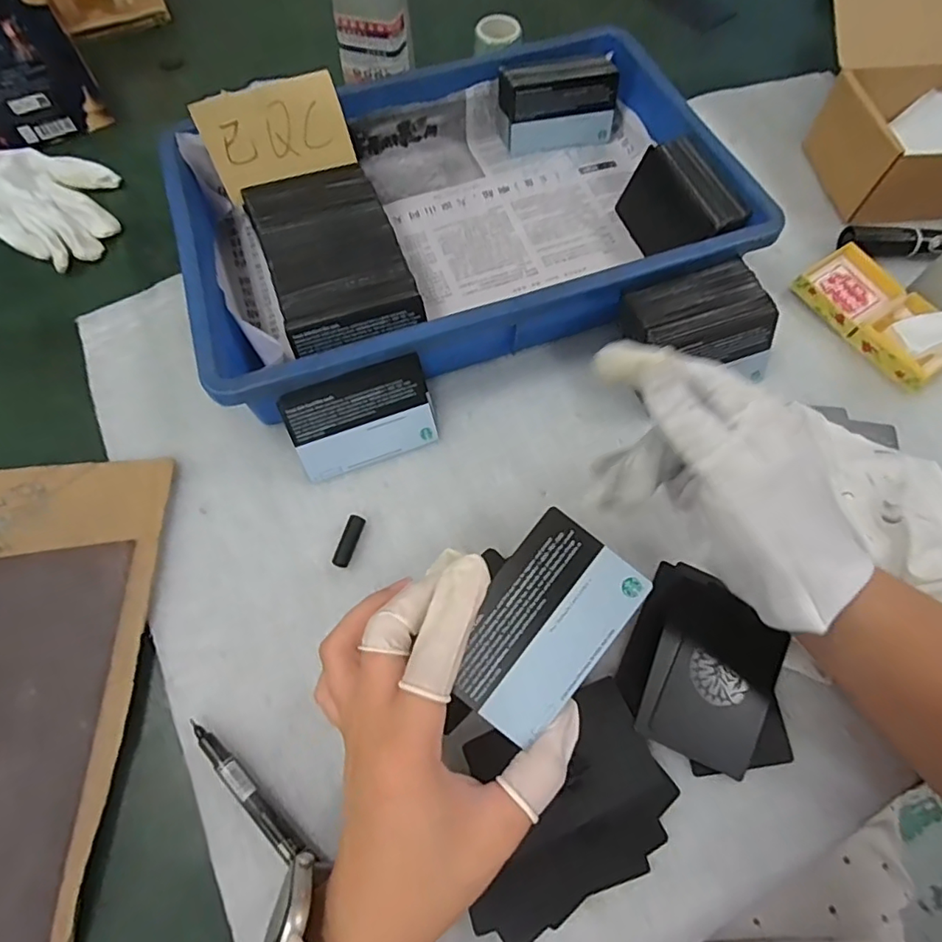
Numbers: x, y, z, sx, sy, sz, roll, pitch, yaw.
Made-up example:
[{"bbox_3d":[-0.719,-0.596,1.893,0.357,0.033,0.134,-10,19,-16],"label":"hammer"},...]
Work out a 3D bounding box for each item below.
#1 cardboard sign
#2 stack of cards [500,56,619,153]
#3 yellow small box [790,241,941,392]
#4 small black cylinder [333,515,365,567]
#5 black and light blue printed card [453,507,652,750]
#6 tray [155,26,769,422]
[{"bbox_3d":[-0.130,-0.225,0.372,0.091,0.056,0.004,-21,40,-5],"label":"cardboard sign"},{"bbox_3d":[0.071,-0.295,0.447,0.090,0.061,0.028,-3,65,-1],"label":"stack of cards"},{"bbox_3d":[0.284,-0.111,0.387,0.056,0.021,0.108,-33,69,-13],"label":"yellow small box"},{"bbox_3d":[-0.071,0.042,0.327,0.009,0.010,0.030,19,67,9],"label":"small black cylinder"},{"bbox_3d":[0.029,0.064,0.228,0.054,0.004,0.083,39,86,2],"label":"black and light blue printed card"},{"bbox_3d":[-0.012,-0.183,0.399,0.362,0.061,0.236,-19,67,-8],"label":"tray"}]

